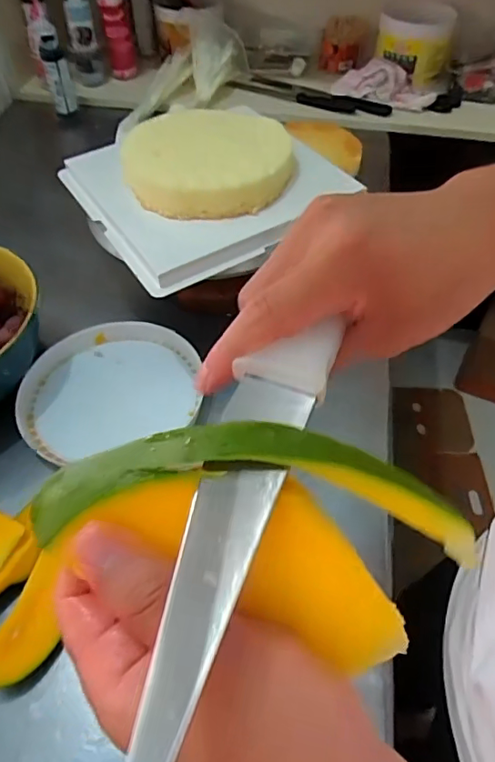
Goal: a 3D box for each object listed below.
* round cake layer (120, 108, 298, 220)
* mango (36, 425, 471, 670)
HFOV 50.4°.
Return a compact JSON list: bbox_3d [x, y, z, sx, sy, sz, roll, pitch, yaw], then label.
[{"bbox_3d":[-0.042,-0.257,0.608,0.188,0.046,0.165,0,51,1],"label":"round cake layer"},{"bbox_3d":[0.001,0.045,0.168,0.126,0.041,0.047,14,53,12],"label":"mango"}]

